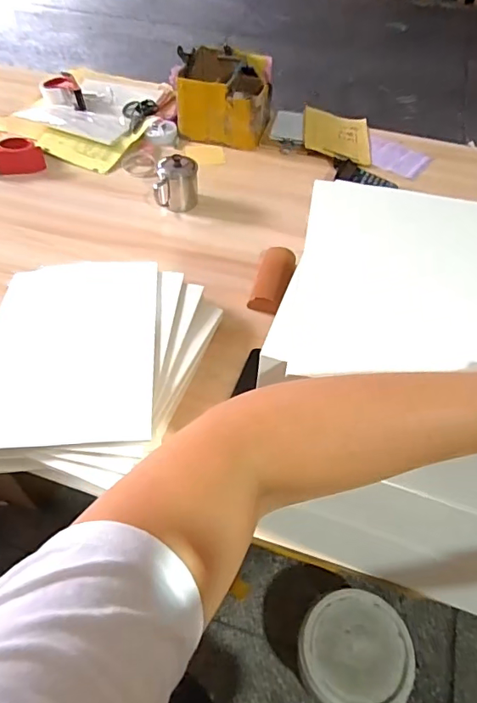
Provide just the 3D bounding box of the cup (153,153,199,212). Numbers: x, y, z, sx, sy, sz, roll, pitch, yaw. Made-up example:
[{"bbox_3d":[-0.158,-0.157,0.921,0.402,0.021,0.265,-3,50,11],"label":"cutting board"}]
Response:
[{"bbox_3d":[-0.142,-0.386,1.102,0.097,0.099,0.078,1,50,-3],"label":"cup"}]

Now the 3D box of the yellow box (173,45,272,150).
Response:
[{"bbox_3d":[-0.032,-0.694,1.320,0.234,0.147,0.241,8,51,4],"label":"yellow box"}]

